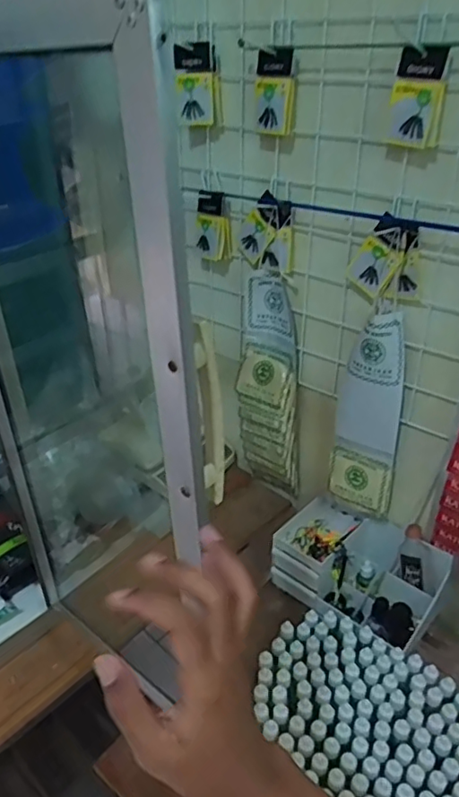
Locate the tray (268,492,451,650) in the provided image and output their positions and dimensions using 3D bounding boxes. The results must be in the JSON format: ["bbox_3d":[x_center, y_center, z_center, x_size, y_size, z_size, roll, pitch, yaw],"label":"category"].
[{"bbox_3d":[0.192,0.258,0.869,0.237,0.095,0.147,22,38,32],"label":"tray"}]

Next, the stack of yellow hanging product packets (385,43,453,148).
[{"bbox_3d":[0.198,-0.318,0.610,0.053,0.094,0.018,18,25,29],"label":"stack of yellow hanging product packets"}]

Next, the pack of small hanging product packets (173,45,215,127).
[{"bbox_3d":[-0.045,-0.413,0.760,0.052,0.093,0.012,11,31,22],"label":"pack of small hanging product packets"}]

